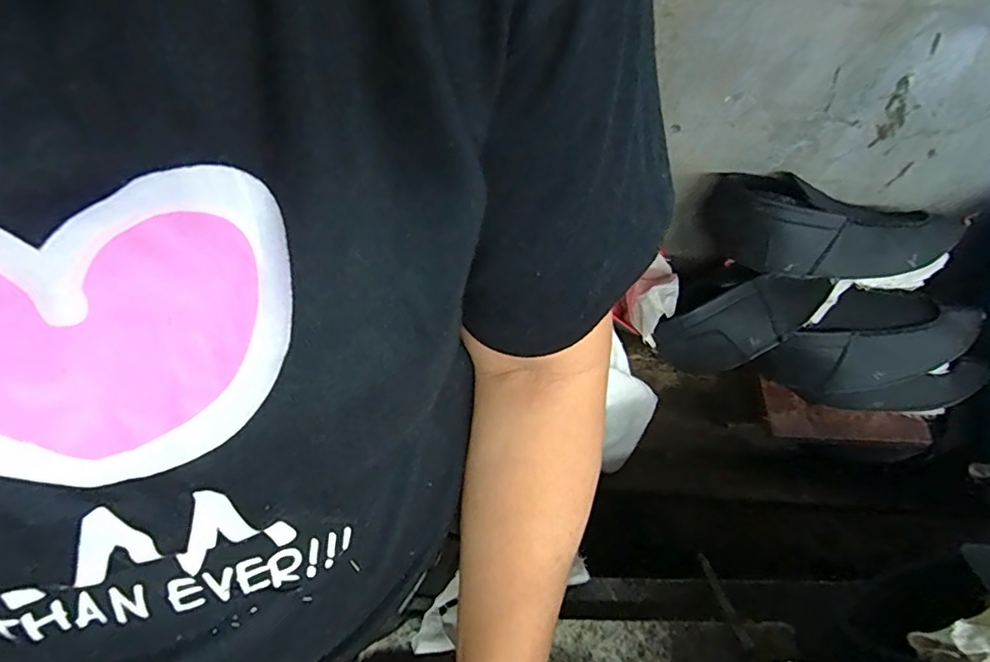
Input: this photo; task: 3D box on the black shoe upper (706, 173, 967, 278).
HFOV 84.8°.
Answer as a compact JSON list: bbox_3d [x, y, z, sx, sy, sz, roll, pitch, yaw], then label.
[{"bbox_3d":[0.390,-0.122,0.645,0.267,0.072,0.135,16,60,9],"label":"black shoe upper"}]

